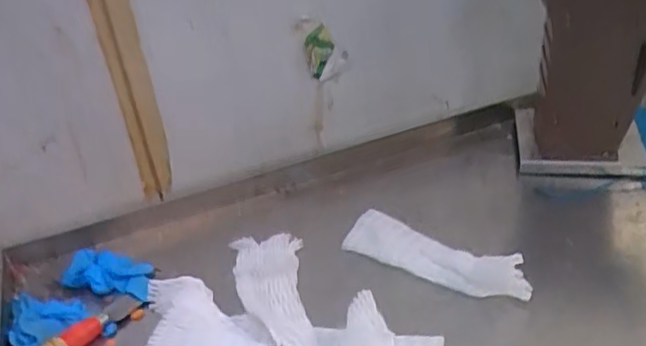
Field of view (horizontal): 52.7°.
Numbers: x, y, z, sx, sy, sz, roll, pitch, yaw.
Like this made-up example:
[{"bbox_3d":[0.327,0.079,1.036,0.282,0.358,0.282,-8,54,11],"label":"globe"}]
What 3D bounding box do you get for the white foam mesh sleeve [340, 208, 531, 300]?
[{"bbox_3d":[0.132,0.088,0.755,0.227,0.056,0.066,18,42,31],"label":"white foam mesh sleeve"}]

